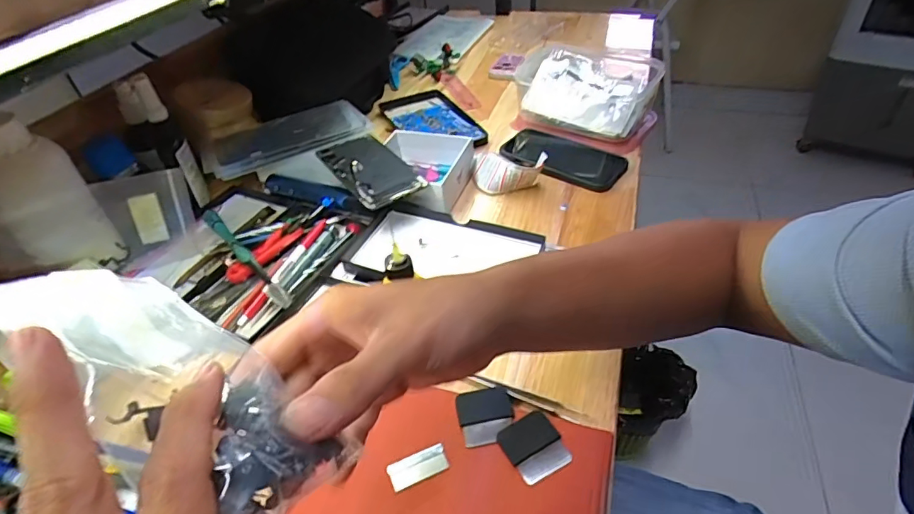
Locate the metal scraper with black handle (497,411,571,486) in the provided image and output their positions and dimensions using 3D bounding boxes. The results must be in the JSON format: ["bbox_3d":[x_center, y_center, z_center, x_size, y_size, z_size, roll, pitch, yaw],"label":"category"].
[{"bbox_3d":[0.054,0.130,0.348,0.039,0.004,0.044,-24,45,-21],"label":"metal scraper with black handle"}]

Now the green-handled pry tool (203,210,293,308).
[{"bbox_3d":[-0.210,-0.002,0.495,0.015,0.015,0.183,-33,49,-28],"label":"green-handled pry tool"}]

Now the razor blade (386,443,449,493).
[{"bbox_3d":[-0.026,0.141,0.342,0.040,0.004,0.020,-19,43,-16],"label":"razor blade"}]

